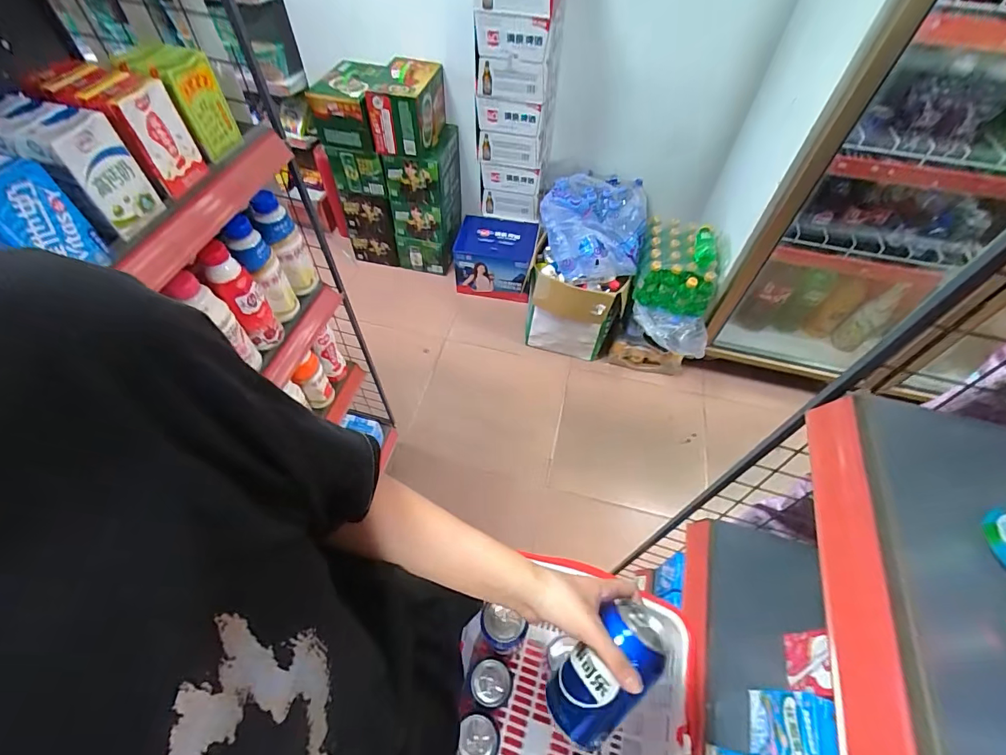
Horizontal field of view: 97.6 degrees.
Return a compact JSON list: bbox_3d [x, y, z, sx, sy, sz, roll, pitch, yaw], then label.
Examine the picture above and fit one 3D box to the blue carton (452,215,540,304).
[{"bbox_3d":[-0.032,-0.500,1.877,0.328,0.224,0.260,11,56,6],"label":"blue carton"}]

